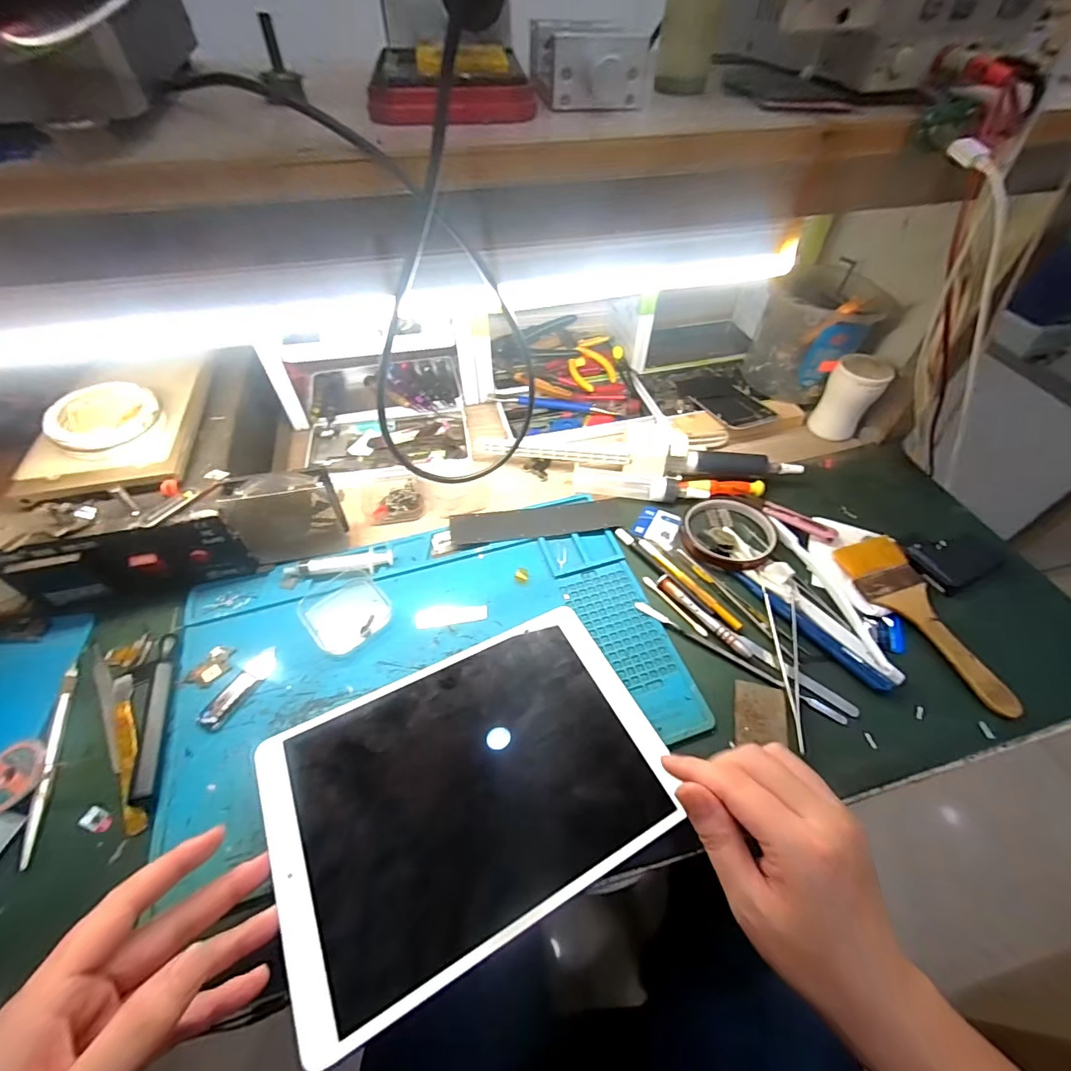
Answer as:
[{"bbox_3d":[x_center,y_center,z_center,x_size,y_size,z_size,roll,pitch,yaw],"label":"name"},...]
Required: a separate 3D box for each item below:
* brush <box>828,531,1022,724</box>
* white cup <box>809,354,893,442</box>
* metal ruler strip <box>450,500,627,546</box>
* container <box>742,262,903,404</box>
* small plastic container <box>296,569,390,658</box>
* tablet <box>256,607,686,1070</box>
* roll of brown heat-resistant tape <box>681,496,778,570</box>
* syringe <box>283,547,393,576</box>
[{"bbox_3d":[0.326,0.069,0.396,0.064,0.011,0.162,-12,50,-11],"label":"brush"},{"bbox_3d":[0.358,-0.157,0.542,0.051,0.086,0.056,0,49,0],"label":"white cup"},{"bbox_3d":[0.003,-0.013,0.465,0.169,0.006,0.037,-7,56,-7],"label":"metal ruler strip"},{"bbox_3d":[0.328,-0.232,0.559,0.117,0.114,0.106,-22,55,-17],"label":"container"},{"bbox_3d":[-0.160,0.063,0.400,0.063,0.017,0.062,-36,58,-28],"label":"small plastic container"},{"bbox_3d":[-0.041,0.159,0.315,0.247,0.007,0.176,-22,52,-18],"label":"tablet"},{"bbox_3d":[0.187,-0.004,0.457,0.086,0.013,0.083,0,49,0],"label":"roll of brown heat-resistant tape"},{"bbox_3d":[-0.175,0.025,0.427,0.090,0.013,0.022,-6,49,-6],"label":"syringe"}]

